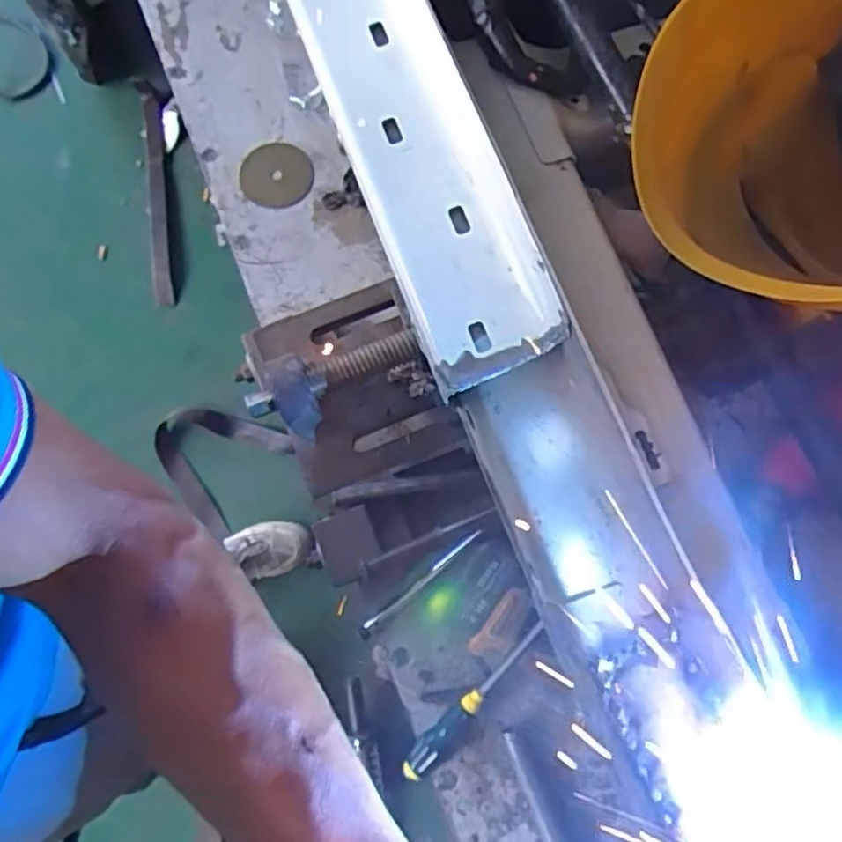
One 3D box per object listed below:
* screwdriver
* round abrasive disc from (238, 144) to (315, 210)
[{"bbox_3d":[0.058,0.319,0.760,0.029,0.032,0.238,40,100,8],"label":"screwdriver"},{"bbox_3d":[-0.204,-0.347,0.948,0.096,0.009,0.101,0,78,-1],"label":"round abrasive disc"}]

